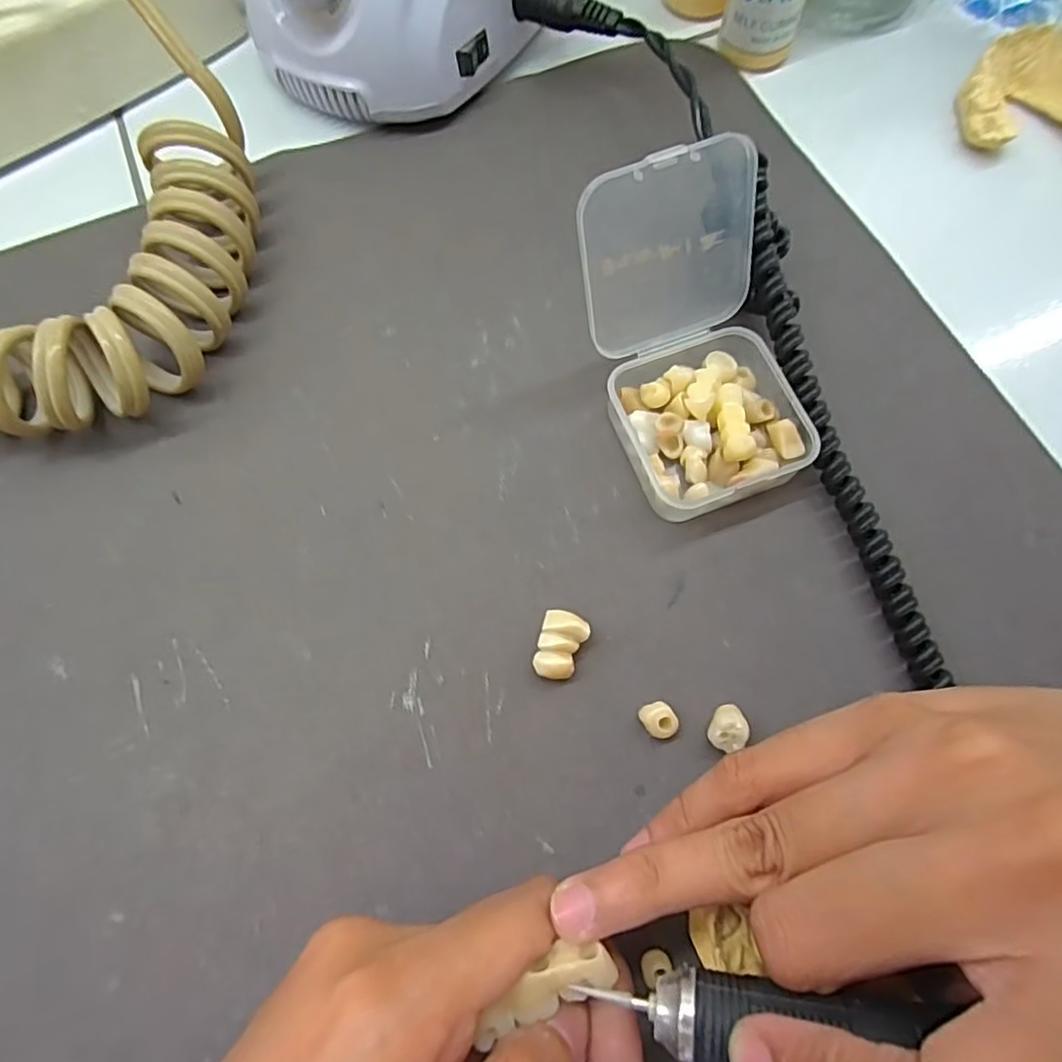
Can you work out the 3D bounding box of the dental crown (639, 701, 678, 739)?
[{"bbox_3d":[0.038,0.055,0.178,0.009,0.006,0.010,-28,73,-8],"label":"dental crown"}]

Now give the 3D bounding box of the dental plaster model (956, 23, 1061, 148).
[{"bbox_3d":[0.205,-0.181,0.250,0.053,0.022,0.047,-9,71,-2],"label":"dental plaster model"}]

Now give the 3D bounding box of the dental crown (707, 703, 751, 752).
[{"bbox_3d":[0.057,0.057,0.175,0.011,0.008,0.013,31,74,11],"label":"dental crown"}]

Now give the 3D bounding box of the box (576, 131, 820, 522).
[{"bbox_3d":[0.052,-0.061,0.192,0.058,0.056,0.094,-14,71,-4],"label":"box"}]

